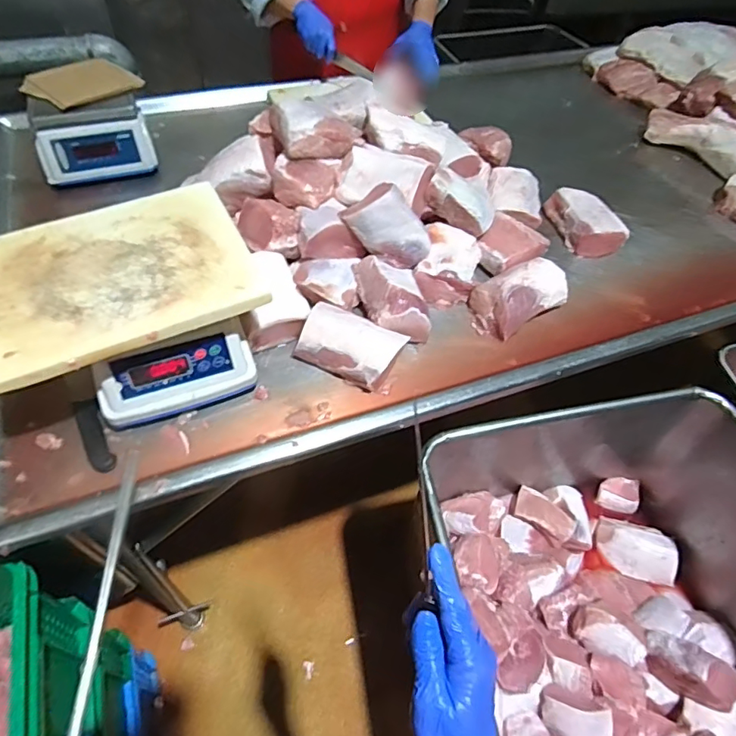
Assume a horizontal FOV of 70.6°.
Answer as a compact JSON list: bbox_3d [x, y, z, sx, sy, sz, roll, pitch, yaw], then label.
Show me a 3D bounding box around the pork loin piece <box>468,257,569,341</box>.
[{"bbox_3d":[0.279,-0.136,0.979,0.193,0.063,0.111,-28,59,-24],"label":"pork loin piece"}]

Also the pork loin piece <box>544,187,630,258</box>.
[{"bbox_3d":[0.477,-0.321,1.156,0.126,0.075,0.181,-9,54,-12],"label":"pork loin piece"}]

